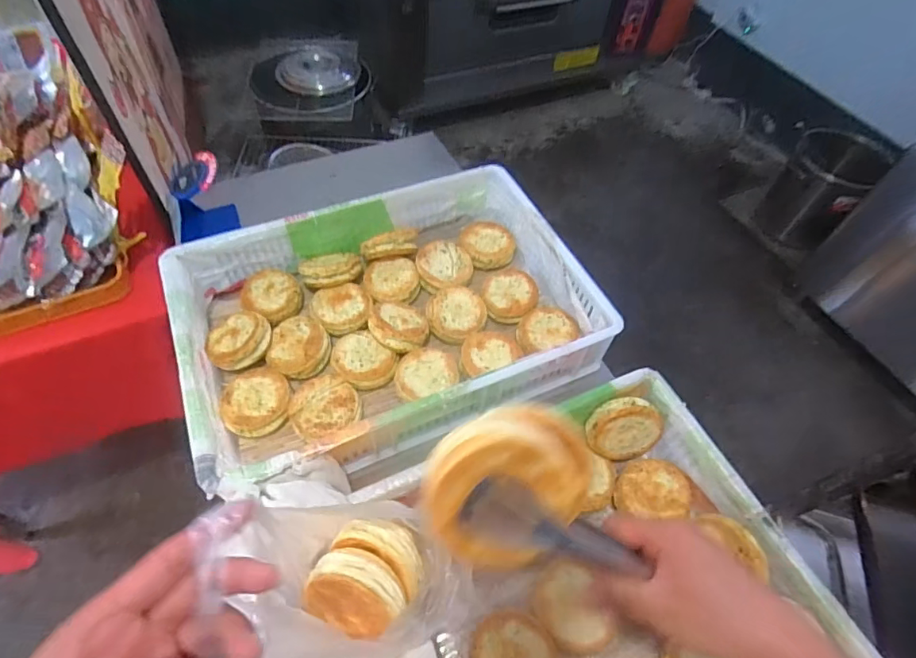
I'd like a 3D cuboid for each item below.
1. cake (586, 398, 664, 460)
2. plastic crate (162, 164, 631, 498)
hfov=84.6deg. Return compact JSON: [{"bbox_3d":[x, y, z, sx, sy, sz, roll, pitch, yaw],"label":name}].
[{"bbox_3d":[0.228,0.138,0.691,0.100,0.095,0.026,-16,27,0],"label":"cake"},{"bbox_3d":[-0.112,-0.028,0.798,0.590,0.114,0.408,-19,59,-17],"label":"plastic crate"}]

